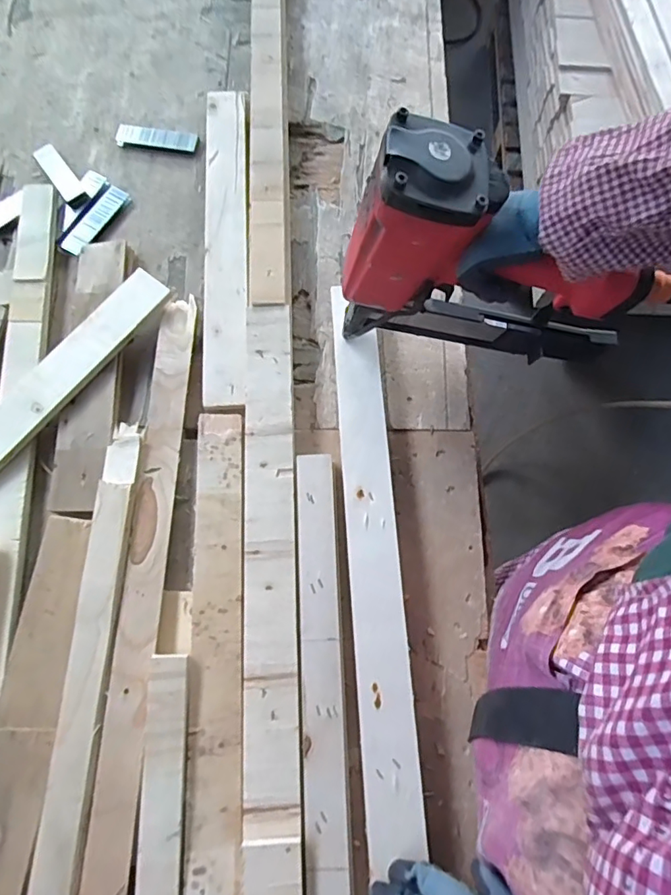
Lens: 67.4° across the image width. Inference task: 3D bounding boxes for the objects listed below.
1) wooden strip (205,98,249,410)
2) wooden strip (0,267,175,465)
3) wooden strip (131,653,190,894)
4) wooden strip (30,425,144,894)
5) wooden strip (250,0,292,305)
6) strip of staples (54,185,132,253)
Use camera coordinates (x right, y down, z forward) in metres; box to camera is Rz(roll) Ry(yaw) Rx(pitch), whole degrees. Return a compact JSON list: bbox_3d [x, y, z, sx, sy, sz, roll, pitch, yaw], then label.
[{"bbox_3d":[-0.132,-0.258,0.618,0.053,0.021,0.435,-3,74,-1],"label":"wooden strip"},{"bbox_3d":[-0.310,-0.066,0.547,0.052,0.022,0.327,38,77,10],"label":"wooden strip"},{"bbox_3d":[-0.154,0.329,0.431,0.050,0.021,0.278,-2,74,-1],"label":"wooden strip"},{"bbox_3d":[-0.227,0.175,0.471,0.039,0.020,0.408,1,73,0],"label":"wooden strip"},{"bbox_3d":[-0.088,-0.513,0.665,0.047,0.025,0.721,-2,76,2],"label":"wooden strip"},{"bbox_3d":[-0.301,-0.283,0.629,0.037,0.012,0.105,29,75,7],"label":"strip of staples"}]

